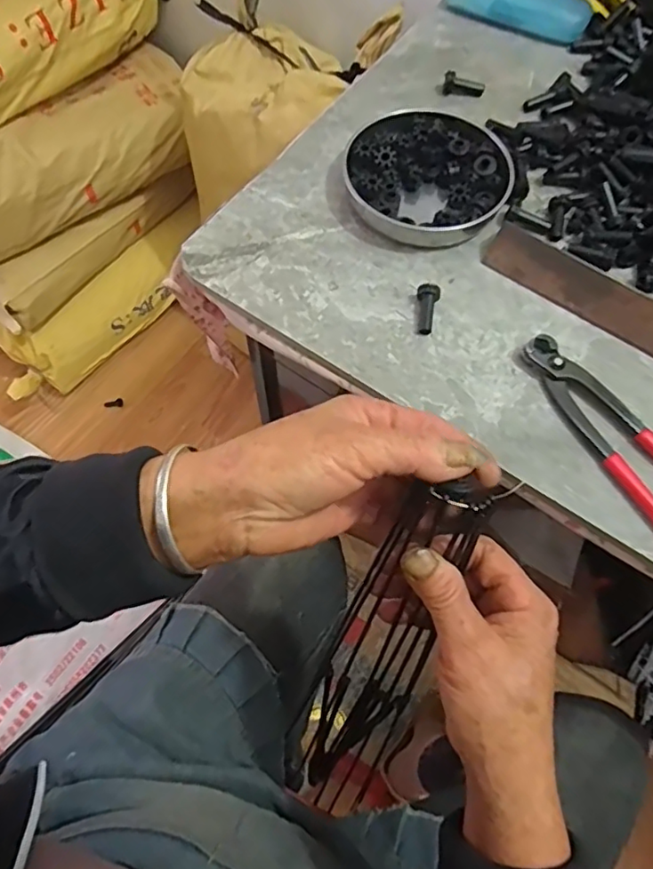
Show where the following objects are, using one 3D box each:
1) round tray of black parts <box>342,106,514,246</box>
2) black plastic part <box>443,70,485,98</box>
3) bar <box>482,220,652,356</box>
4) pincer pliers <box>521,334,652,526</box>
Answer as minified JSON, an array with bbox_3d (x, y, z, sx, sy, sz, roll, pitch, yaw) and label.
[{"bbox_3d":[0.088,-0.221,0.487,0.128,0.028,0.132,0,66,-1],"label":"round tray of black parts"},{"bbox_3d":[0.132,-0.334,0.545,0.039,0.015,0.012,12,66,5],"label":"black plastic part"},{"bbox_3d":[0.206,-0.105,0.437,0.178,0.035,0.008,34,32,14],"label":"bar"},{"bbox_3d":[0.204,0.009,0.393,0.049,0.013,0.193,-34,71,-15],"label":"pincer pliers"}]

